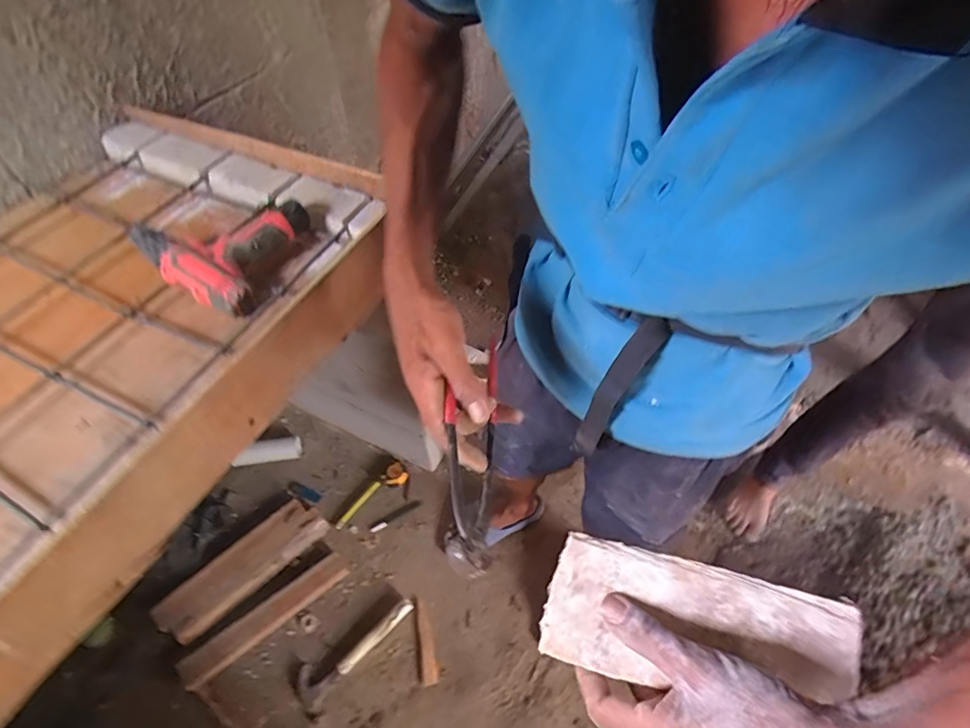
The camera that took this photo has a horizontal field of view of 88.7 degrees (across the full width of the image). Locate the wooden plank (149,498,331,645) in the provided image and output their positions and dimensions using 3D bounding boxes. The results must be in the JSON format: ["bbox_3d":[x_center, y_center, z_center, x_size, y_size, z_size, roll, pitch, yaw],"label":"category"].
[{"bbox_3d":[-0.576,0.486,1.195,0.130,0.038,0.392,37,61,25],"label":"wooden plank"}]

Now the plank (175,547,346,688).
[{"bbox_3d":[-0.493,0.569,1.127,0.367,0.055,0.061,-34,60,-23],"label":"plank"}]

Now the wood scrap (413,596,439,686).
[{"bbox_3d":[-0.134,0.622,1.120,0.037,0.009,0.173,-10,60,-4],"label":"wood scrap"}]

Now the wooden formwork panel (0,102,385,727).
[{"bbox_3d":[-0.553,-0.045,0.632,0.620,0.111,0.800,22,57,18],"label":"wooden formwork panel"}]

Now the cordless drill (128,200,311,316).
[{"bbox_3d":[-0.339,-0.166,0.672,0.178,0.053,0.188,25,58,19],"label":"cordless drill"}]

